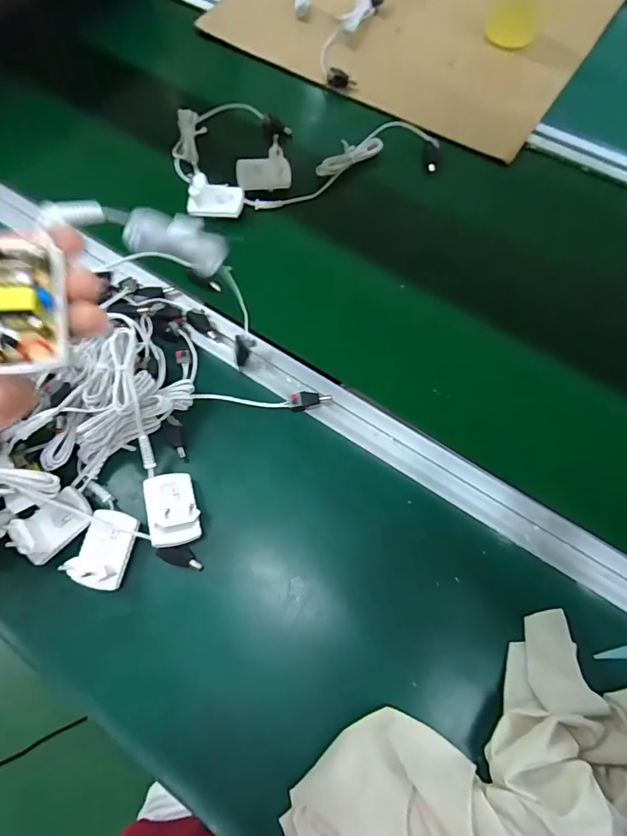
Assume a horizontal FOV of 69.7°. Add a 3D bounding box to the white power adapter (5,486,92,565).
[{"bbox_3d":[-0.215,0.087,0.373,0.058,0.030,0.043,-37,68,-11],"label":"white power adapter"}]

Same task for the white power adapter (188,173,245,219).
[{"bbox_3d":[-0.110,-0.249,0.504,0.060,0.034,0.042,-6,65,2],"label":"white power adapter"}]

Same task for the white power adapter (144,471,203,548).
[{"bbox_3d":[-0.115,0.072,0.371,0.040,0.039,0.060,-9,66,-27],"label":"white power adapter"}]

